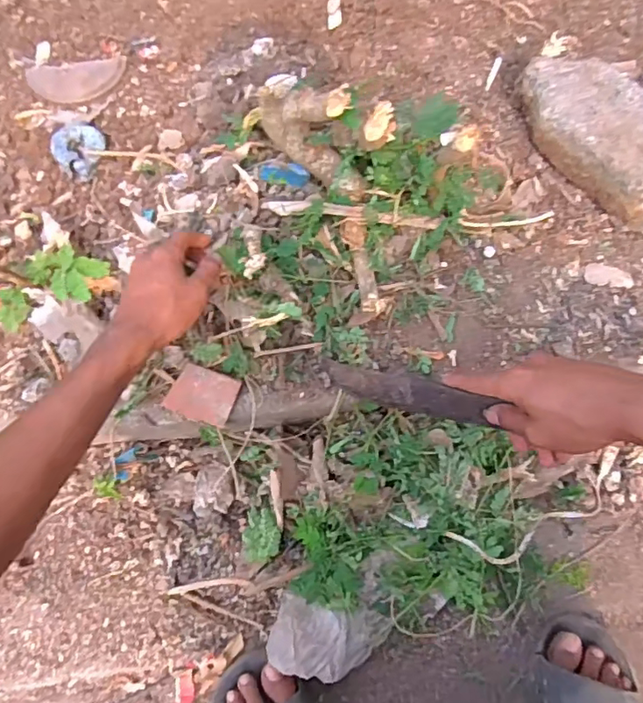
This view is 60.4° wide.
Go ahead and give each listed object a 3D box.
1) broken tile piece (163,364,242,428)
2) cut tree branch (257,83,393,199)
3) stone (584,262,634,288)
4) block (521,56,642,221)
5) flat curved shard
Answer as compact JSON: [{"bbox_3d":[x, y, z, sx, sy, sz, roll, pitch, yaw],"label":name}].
[{"bbox_3d":[-0.118,0.045,0.549,0.063,0.006,0.056,24,109,1],"label":"broken tile piece"},{"bbox_3d":[0.004,-0.203,0.518,0.124,0.114,0.051,11,73,2],"label":"cut tree branch"},{"bbox_3d":[0.305,-0.079,0.585,0.049,0.014,0.024,18,72,19],"label":"stone"},{"bbox_3d":[0.303,-0.238,0.612,0.101,0.078,0.204,-35,75,-11],"label":"block"},{"bbox_3d":[-0.296,-0.330,0.673,0.115,0.020,0.066,-17,73,-6],"label":"flat curved shard"}]

